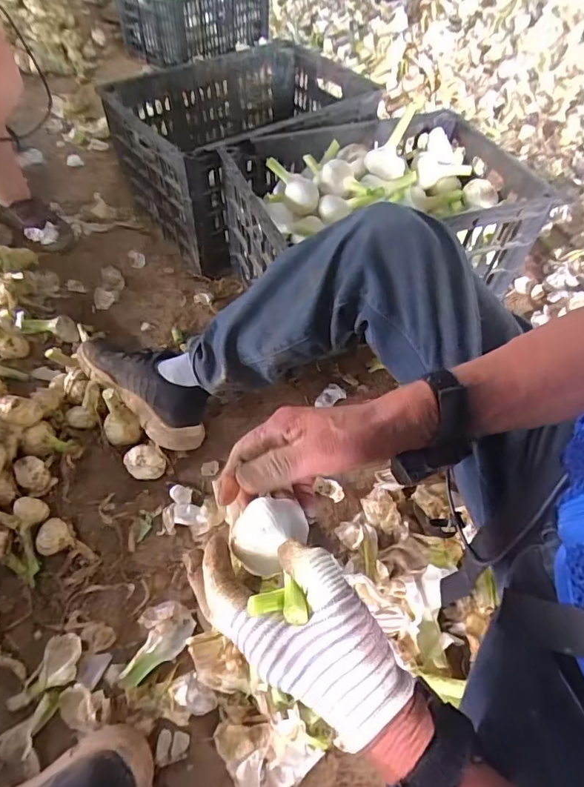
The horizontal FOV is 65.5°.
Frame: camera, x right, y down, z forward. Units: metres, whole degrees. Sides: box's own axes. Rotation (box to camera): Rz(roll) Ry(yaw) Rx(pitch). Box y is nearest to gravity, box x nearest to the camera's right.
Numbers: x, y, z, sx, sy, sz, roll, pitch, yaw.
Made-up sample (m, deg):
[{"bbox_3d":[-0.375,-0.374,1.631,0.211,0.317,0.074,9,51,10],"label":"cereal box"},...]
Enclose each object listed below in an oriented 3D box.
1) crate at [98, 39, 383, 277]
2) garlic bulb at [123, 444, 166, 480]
[{"bbox_3d":[-0.085,-0.552,1.003,0.540,0.260,0.405,-30,62,-21],"label":"crate"},{"bbox_3d":[-0.220,0.106,0.681,0.052,0.047,0.045,-24,60,-18],"label":"garlic bulb"}]

